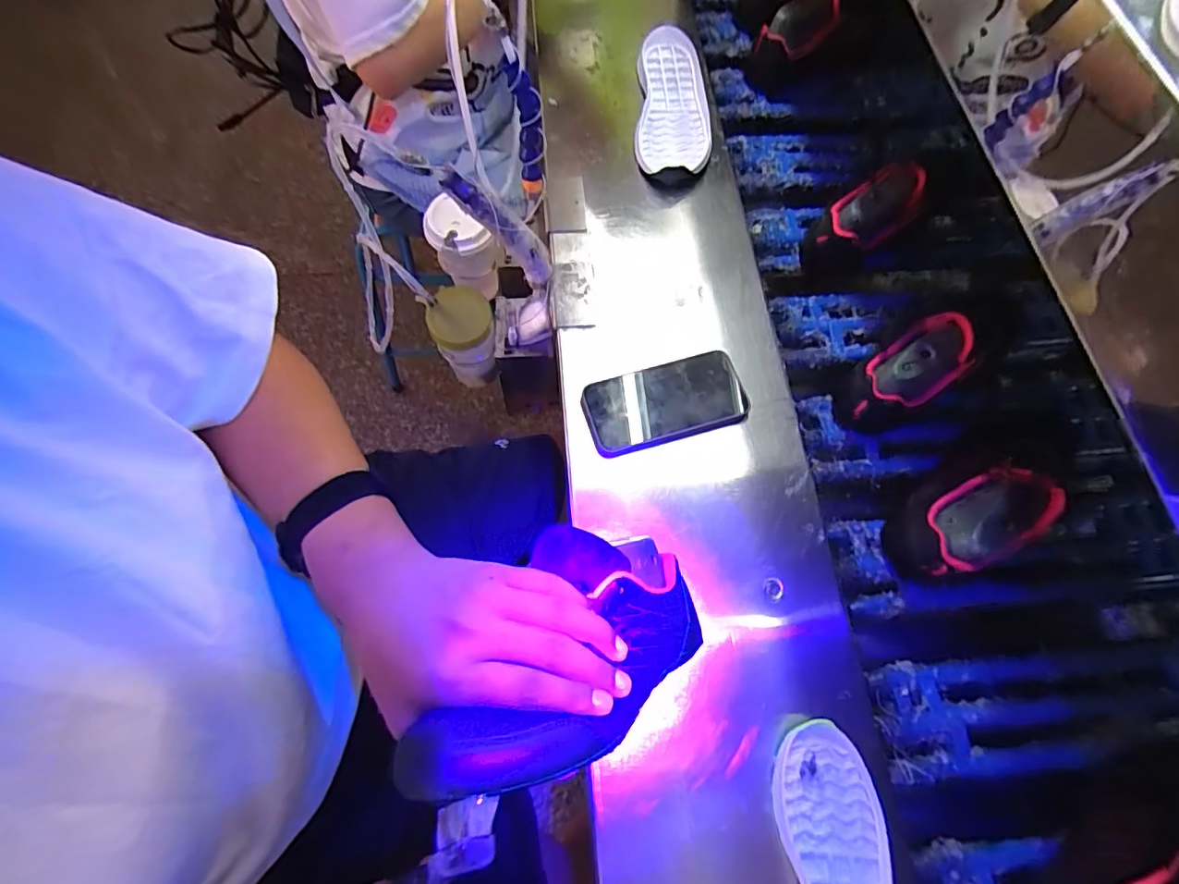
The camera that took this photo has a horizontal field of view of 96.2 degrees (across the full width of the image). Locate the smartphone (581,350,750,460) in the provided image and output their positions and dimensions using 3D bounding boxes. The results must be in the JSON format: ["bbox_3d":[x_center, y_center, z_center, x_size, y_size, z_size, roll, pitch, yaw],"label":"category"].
[{"bbox_3d":[0.078,-0.040,0.544,0.163,0.018,0.081,-16,67,-7],"label":"smartphone"}]

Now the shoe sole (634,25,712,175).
[{"bbox_3d":[0.114,-0.461,0.716,0.097,0.023,0.273,3,67,1],"label":"shoe sole"}]

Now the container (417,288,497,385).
[{"bbox_3d":[-0.154,-0.126,0.672,0.072,0.130,0.082,-23,69,-10],"label":"container"}]

